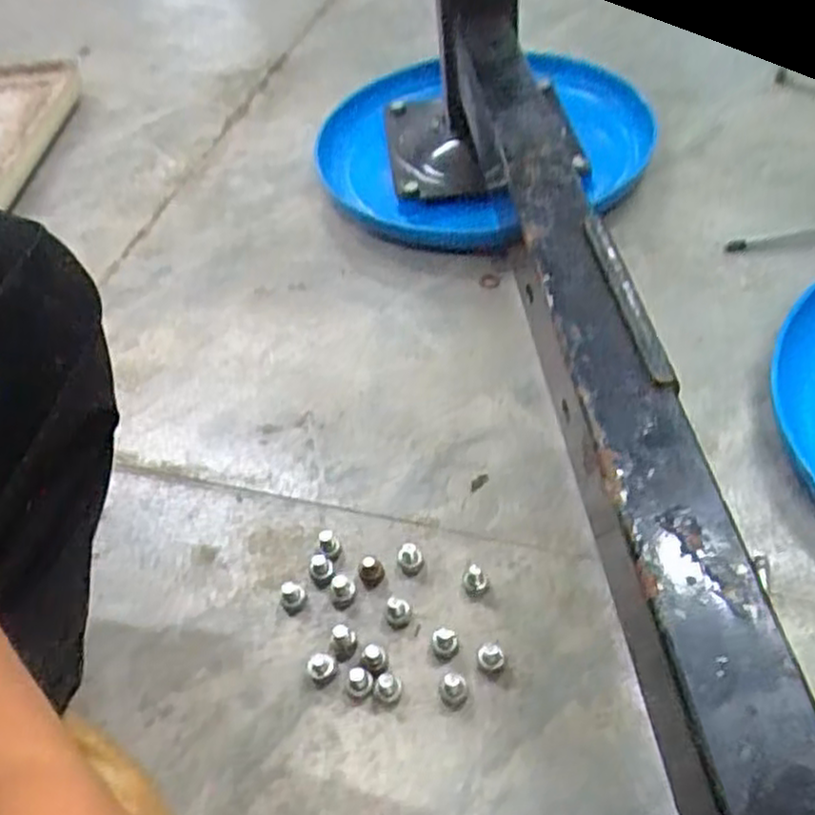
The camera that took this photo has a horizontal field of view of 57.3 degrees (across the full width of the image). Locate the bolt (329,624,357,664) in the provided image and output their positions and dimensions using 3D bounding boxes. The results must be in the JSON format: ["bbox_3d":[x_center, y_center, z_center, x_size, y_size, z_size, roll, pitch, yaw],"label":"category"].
[{"bbox_3d":[-0.034,0.124,0.388,0.012,0.019,0.015,2,50,8],"label":"bolt"}]

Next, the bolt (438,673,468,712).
[{"bbox_3d":[0.022,0.140,0.368,0.014,0.017,0.013,1,50,8],"label":"bolt"}]

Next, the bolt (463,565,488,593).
[{"bbox_3d":[0.037,0.093,0.403,0.013,0.015,0.011,-2,50,5],"label":"bolt"}]

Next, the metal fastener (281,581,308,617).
[{"bbox_3d":[-0.063,0.104,0.408,0.014,0.018,0.013,-3,49,4],"label":"metal fastener"}]

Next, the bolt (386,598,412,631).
[{"bbox_3d":[-0.005,0.110,0.401,0.014,0.010,0.015,-6,49,1],"label":"bolt"}]

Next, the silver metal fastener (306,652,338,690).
[{"bbox_3d":[-0.044,0.134,0.381,0.014,0.019,0.012,-25,51,-14],"label":"silver metal fastener"}]

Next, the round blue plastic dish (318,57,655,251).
[{"bbox_3d":[0.058,-0.238,0.664,0.266,0.054,0.271,-3,49,4],"label":"round blue plastic dish"}]

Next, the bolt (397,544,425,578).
[{"bbox_3d":[0.002,0.086,0.418,0.014,0.014,0.014,-11,49,-3],"label":"bolt"}]

